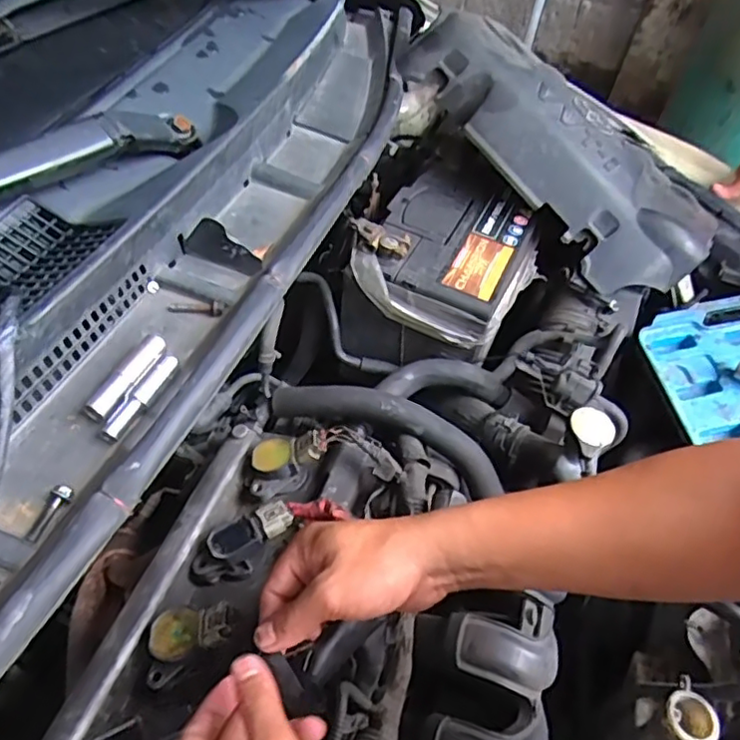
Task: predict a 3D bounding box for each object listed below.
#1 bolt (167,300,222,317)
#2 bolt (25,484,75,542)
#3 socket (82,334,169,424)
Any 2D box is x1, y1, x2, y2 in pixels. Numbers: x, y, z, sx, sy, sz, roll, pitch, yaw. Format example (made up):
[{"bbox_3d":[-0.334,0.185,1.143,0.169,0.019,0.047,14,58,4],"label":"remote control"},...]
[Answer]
[{"bbox_3d":[-0.125,-0.044,0.441,0.039,0.005,0.012,-1,49,-7],"label":"bolt"},{"bbox_3d":[-0.173,0.077,0.332,0.009,0.008,0.032,24,70,15],"label":"bolt"},{"bbox_3d":[-0.151,0.005,0.388,0.016,0.017,0.063,21,50,13],"label":"socket"}]

